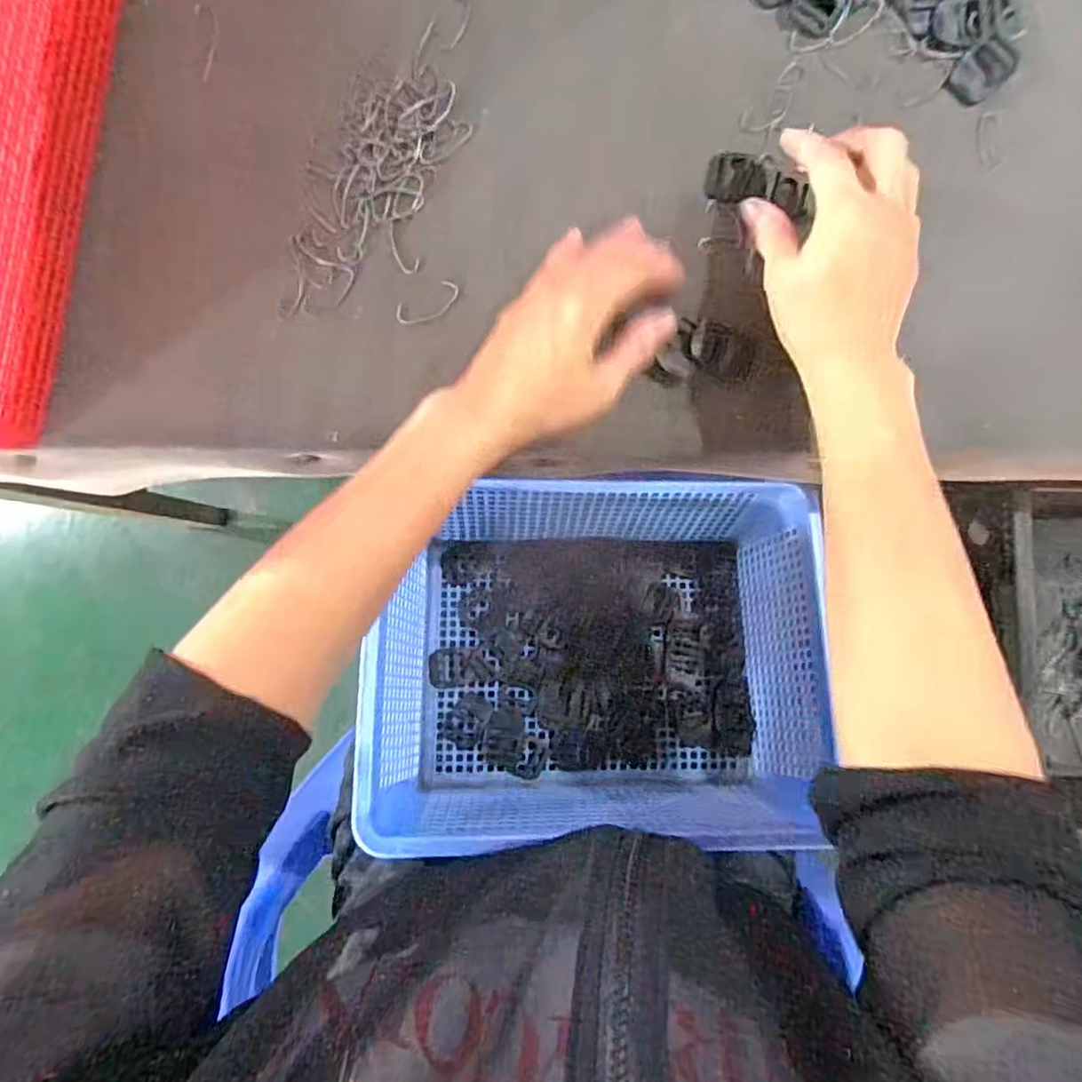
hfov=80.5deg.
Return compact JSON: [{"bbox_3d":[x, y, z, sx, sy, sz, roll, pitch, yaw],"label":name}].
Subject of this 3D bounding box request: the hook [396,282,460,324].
[{"bbox_3d":[-0.065,-0.136,0.368,0.039,0.004,0.017,-28,87,-2],"label":"hook"}]

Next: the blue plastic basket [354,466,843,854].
[{"bbox_3d":[0.032,0.068,0.441,0.284,0.120,0.219,0,86,-1],"label":"blue plastic basket"}]

